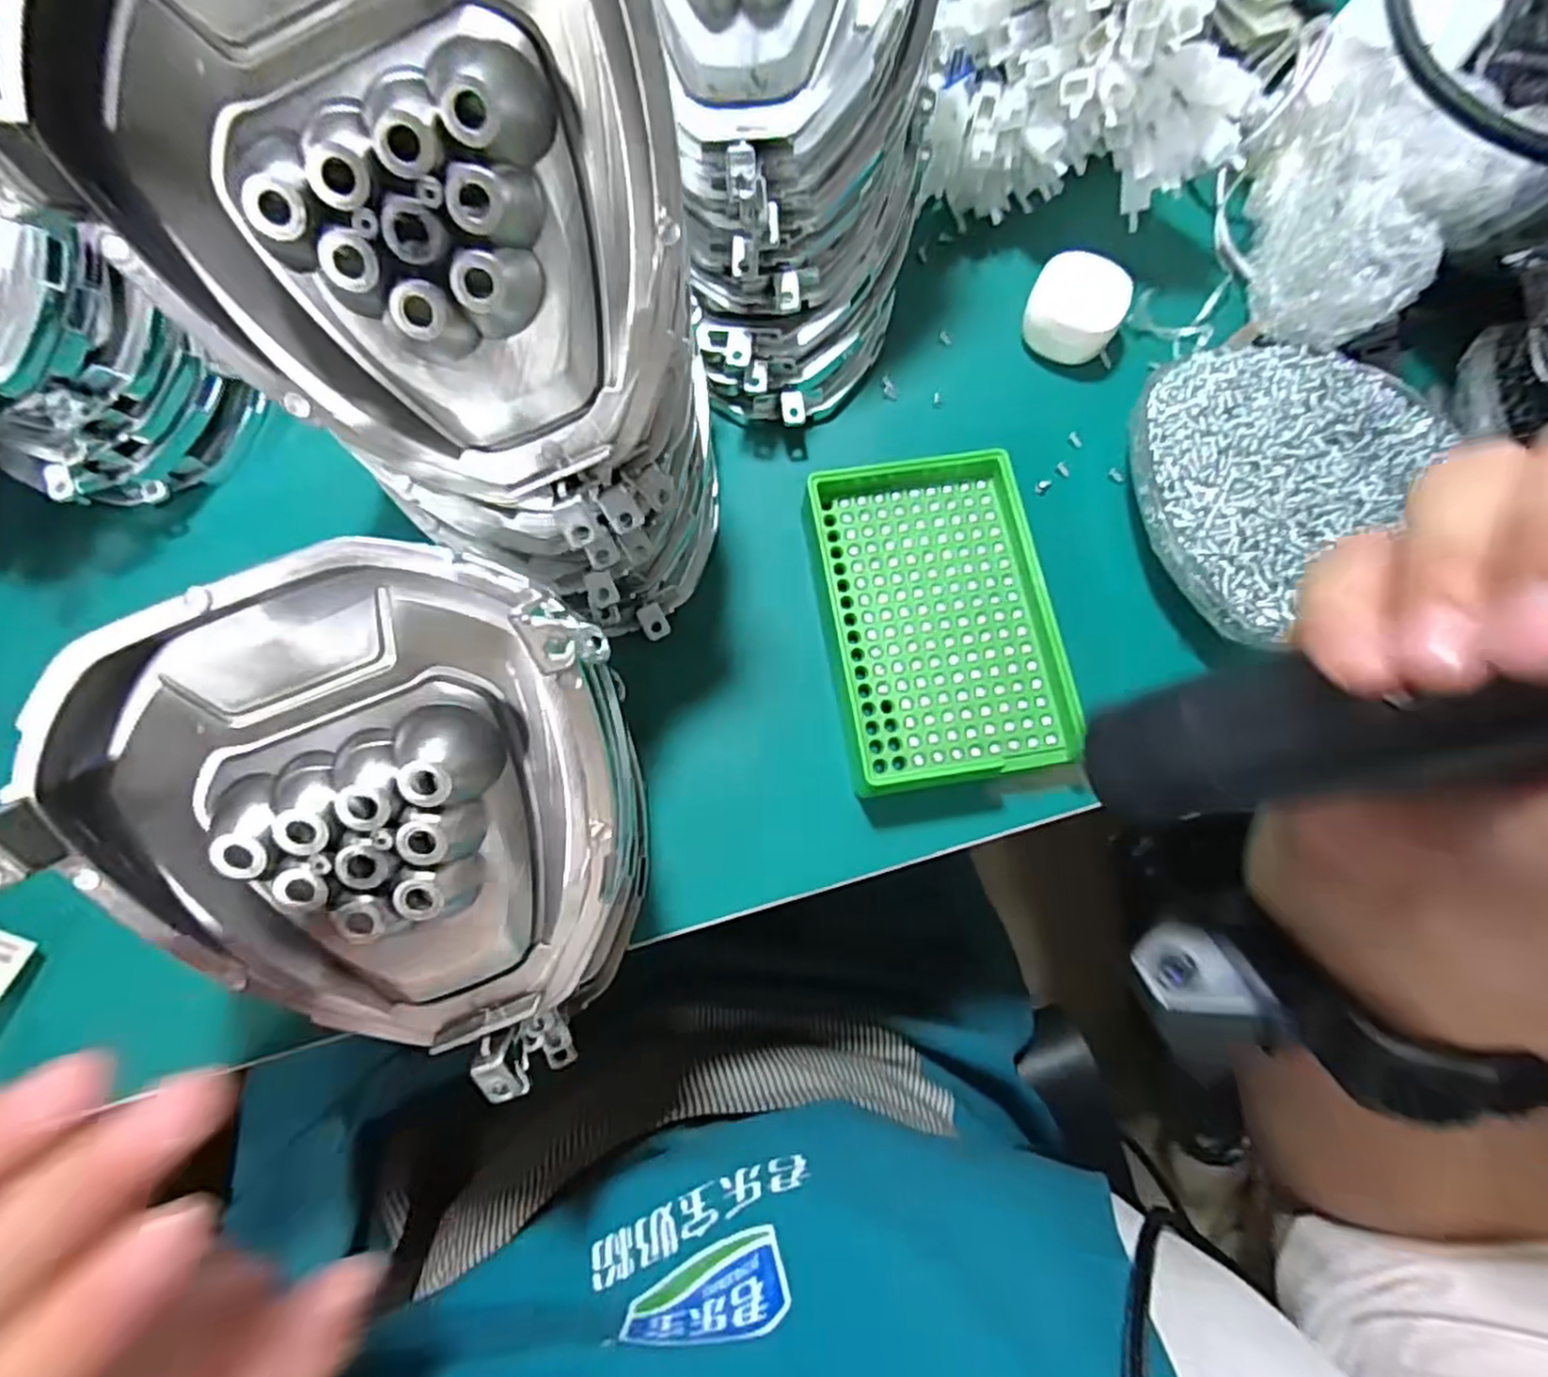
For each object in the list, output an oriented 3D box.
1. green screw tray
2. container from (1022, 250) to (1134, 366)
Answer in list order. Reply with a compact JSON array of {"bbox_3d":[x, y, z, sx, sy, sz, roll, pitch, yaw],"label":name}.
[{"bbox_3d":[0.067,-0.032,0.312,0.089,0.028,0.144,-9,75,-4],"label":"green screw tray"},{"bbox_3d":[0.146,-0.182,0.359,0.045,0.033,0.043,1,75,-2],"label":"container"}]

